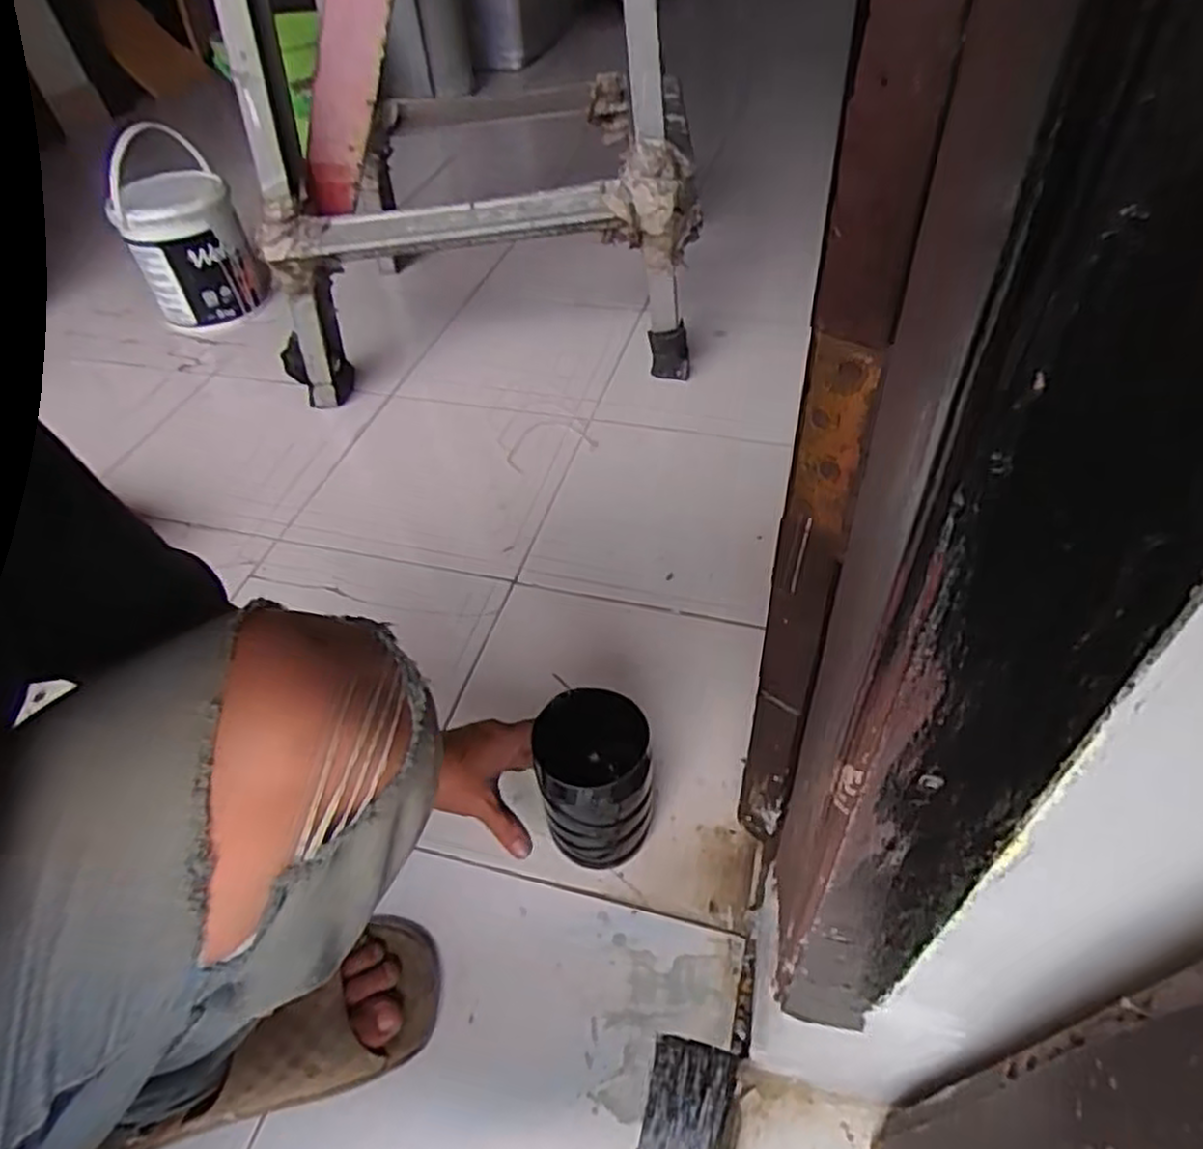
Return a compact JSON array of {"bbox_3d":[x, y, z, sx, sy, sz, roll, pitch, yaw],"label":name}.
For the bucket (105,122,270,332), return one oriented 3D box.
[{"bbox_3d":[-0.722,-0.590,1.295,0.181,0.243,0.203,-27,50,-20],"label":"bucket"}]

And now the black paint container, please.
[{"bbox_3d":[-0.005,0.157,0.561,0.087,0.155,0.076,14,50,9],"label":"black paint container"}]

